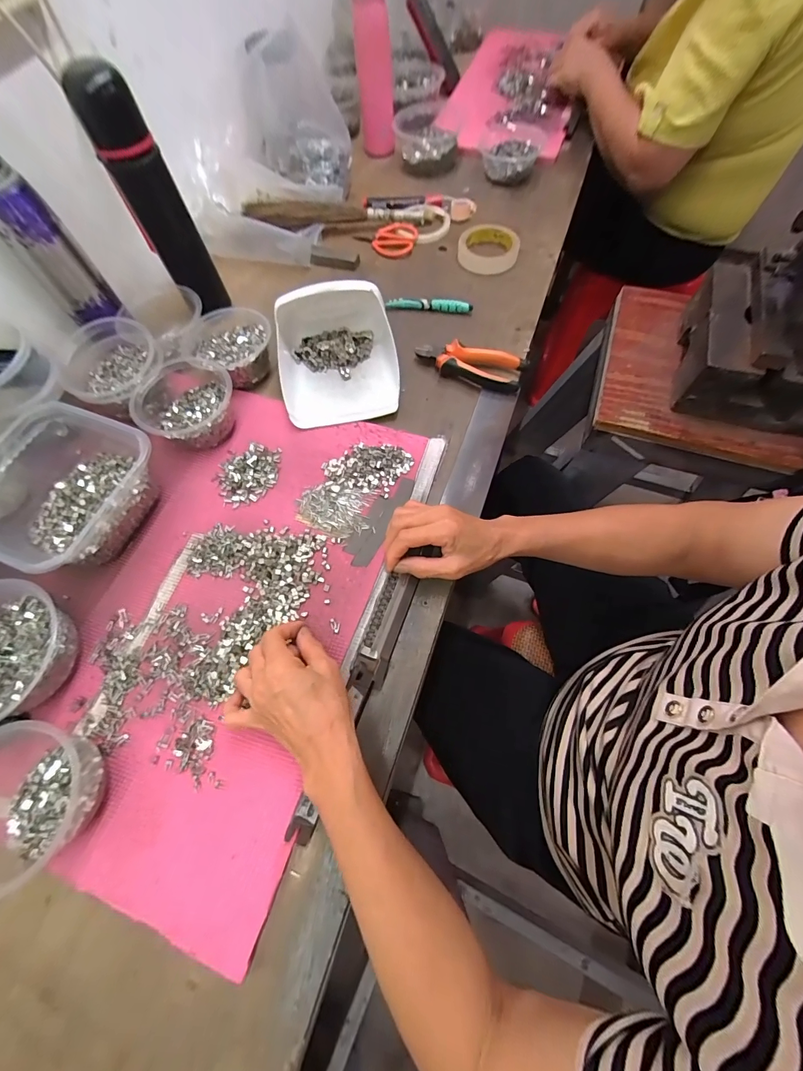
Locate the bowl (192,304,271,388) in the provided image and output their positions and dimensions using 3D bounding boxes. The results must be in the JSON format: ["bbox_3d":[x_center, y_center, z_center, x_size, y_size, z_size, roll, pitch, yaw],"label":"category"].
[{"bbox_3d":[-0.233,-0.268,0.533,0.117,0.044,0.095,28,71,13],"label":"bowl"}]

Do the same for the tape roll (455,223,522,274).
[{"bbox_3d":[0.145,-0.477,0.636,0.095,0.026,0.094,15,68,10],"label":"tape roll"}]

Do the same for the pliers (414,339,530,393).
[{"bbox_3d":[0.091,-0.232,0.526,0.147,0.027,0.055,17,68,11],"label":"pliers"}]

